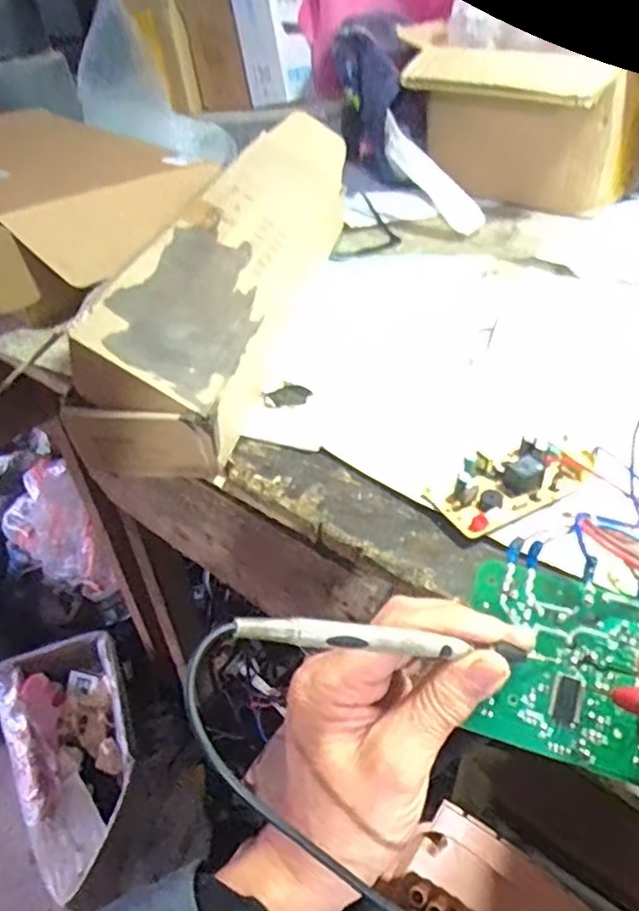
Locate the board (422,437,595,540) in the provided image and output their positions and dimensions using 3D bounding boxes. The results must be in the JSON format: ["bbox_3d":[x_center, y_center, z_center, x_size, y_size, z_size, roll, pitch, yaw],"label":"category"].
[{"bbox_3d":[0.116,0.014,0.393,0.098,0.021,0.045,-23,45,-21],"label":"board"}]

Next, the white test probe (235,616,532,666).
[{"bbox_3d":[0.030,0.075,0.258,0.131,0.012,0.010,13,37,-19],"label":"white test probe"}]

